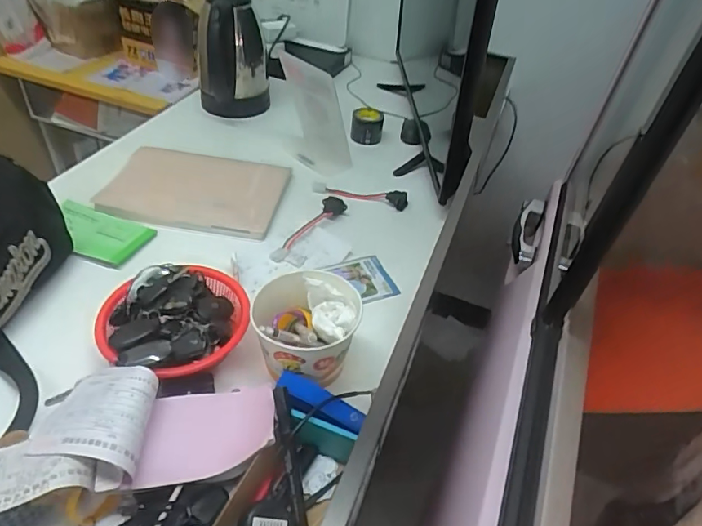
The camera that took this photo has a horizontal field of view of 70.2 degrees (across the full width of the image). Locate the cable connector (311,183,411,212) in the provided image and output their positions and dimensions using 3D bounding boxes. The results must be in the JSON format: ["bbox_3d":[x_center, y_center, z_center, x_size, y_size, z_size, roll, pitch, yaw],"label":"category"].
[{"bbox_3d":[0.015,-0.124,0.917,0.176,0.025,0.045,11,42,6],"label":"cable connector"}]

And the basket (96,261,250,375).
[{"bbox_3d":[-0.215,0.078,0.615,0.168,0.064,0.159,7,42,1],"label":"basket"}]

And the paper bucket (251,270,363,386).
[{"bbox_3d":[-0.054,0.085,0.604,0.121,0.100,0.115,3,42,-3],"label":"paper bucket"}]

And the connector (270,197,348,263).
[{"bbox_3d":[-0.072,-0.059,0.824,0.035,0.020,0.188,27,46,22],"label":"connector"}]

